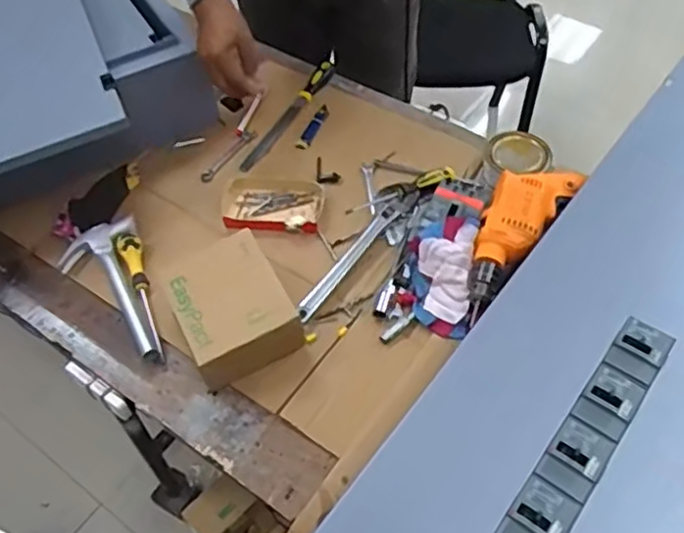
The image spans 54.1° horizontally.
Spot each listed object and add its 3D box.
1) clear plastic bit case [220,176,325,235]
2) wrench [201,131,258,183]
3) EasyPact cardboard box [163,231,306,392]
[{"bbox_3d":[-0.110,-0.103,1.059,0.159,0.022,0.122,6,53,6],"label":"clear plastic bit case"},{"bbox_3d":[-0.193,-0.189,1.141,0.023,0.005,0.142,25,57,19],"label":"wrench"},{"bbox_3d":[-0.152,0.052,0.899,0.144,0.097,0.172,-25,56,-17],"label":"EasyPact cardboard box"}]

